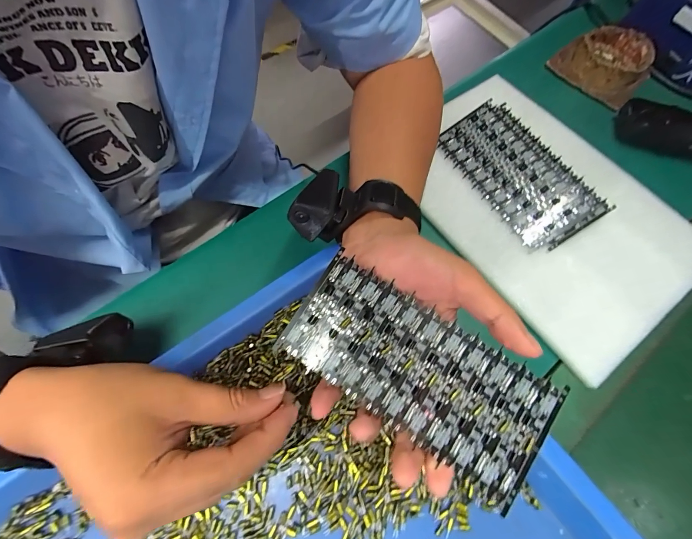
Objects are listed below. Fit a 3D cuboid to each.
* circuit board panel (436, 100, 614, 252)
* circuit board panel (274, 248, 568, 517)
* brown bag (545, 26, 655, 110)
[{"bbox_3d":[0.181,-0.103,0.344,0.087,0.010,0.168,-35,74,3],"label":"circuit board panel"},{"bbox_3d":[0.042,0.062,0.207,0.165,0.004,0.075,31,82,11],"label":"circuit board panel"},{"bbox_3d":[0.346,-0.275,0.433,0.092,0.036,0.113,-31,74,-14],"label":"brown bag"}]

